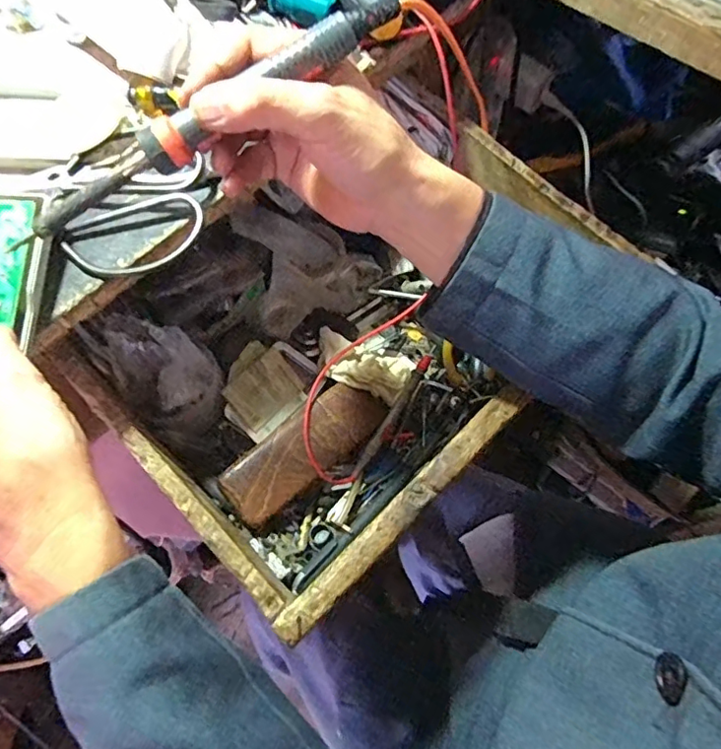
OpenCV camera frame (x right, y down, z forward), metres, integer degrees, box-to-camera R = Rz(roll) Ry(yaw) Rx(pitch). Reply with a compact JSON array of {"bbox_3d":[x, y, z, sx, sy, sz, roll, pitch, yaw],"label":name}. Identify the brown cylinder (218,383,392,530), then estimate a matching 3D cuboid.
[{"bbox_3d":[-0.043,0.060,0.469,0.149,0.038,0.053,-39,72,-16],"label":"brown cylinder"}]

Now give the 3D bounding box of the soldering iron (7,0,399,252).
[{"bbox_3d":[-0.079,-0.129,0.284,0.223,0.018,0.018,-31,69,3],"label":"soldering iron"}]

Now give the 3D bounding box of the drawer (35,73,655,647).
[{"bbox_3d":[-0.008,-0.024,0.475,0.367,0.114,0.276,-42,73,-16],"label":"drawer"}]

